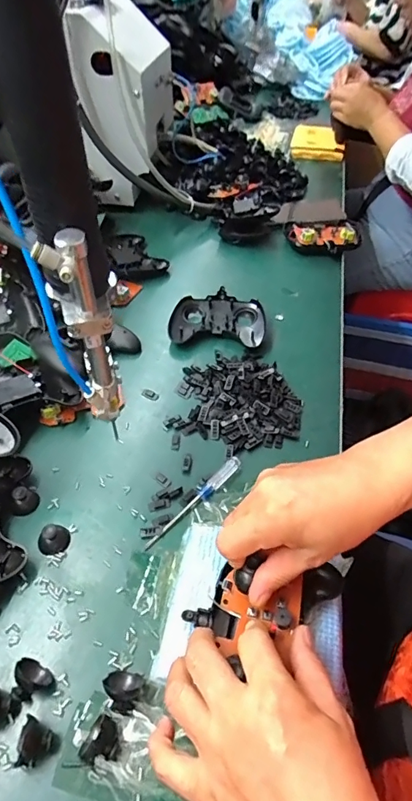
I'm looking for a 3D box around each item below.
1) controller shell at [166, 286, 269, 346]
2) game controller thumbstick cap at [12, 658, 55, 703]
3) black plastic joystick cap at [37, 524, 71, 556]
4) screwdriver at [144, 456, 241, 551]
[{"bbox_3d":[0.016,-0.107,0.576,0.121,0.023,0.087,5,48,2],"label":"controller shell"},{"bbox_3d":[-0.123,0.196,0.308,0.027,0.018,0.022,23,52,18],"label":"game controller thumbstick cap"},{"bbox_3d":[-0.130,0.117,0.377,0.022,0.020,0.026,35,56,26],"label":"black plastic joystick cap"},{"bbox_3d":[-0.010,0.091,0.402,0.012,0.012,0.117,36,57,27],"label":"screwdriver"}]

